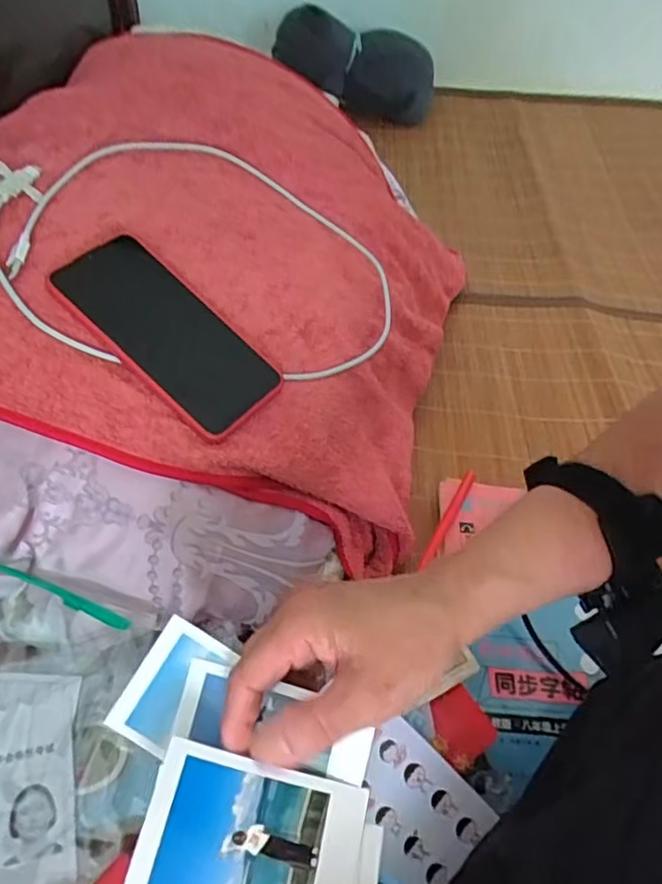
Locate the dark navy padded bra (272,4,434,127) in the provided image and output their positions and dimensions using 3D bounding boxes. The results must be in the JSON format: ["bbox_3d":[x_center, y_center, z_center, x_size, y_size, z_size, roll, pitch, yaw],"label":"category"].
[{"bbox_3d":[0.045,-0.720,1.209,0.319,0.150,0.113,18,46,-11],"label":"dark navy padded bra"}]

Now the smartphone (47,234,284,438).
[{"bbox_3d":[-0.113,-0.077,0.438,0.158,0.009,0.076,42,62,0],"label":"smartphone"}]

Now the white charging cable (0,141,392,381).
[{"bbox_3d":[-0.096,-0.148,0.501,0.308,0.030,0.229,-5,62,-26],"label":"white charging cable"}]

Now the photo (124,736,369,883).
[{"bbox_3d":[-0.030,0.155,0.245,0.084,0.004,0.053,18,57,-7],"label":"photo"}]

